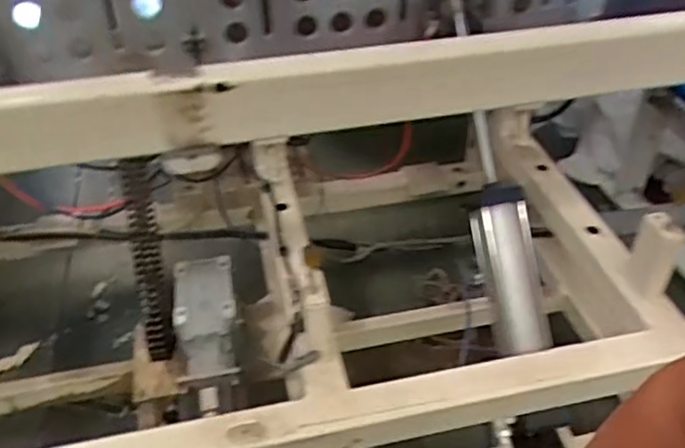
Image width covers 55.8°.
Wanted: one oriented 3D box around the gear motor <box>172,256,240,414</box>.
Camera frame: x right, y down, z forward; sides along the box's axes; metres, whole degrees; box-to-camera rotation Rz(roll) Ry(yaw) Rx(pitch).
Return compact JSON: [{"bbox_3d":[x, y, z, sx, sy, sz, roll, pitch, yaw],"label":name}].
[{"bbox_3d":[-0.322,0.236,1.509,0.150,0.123,0.473,-13,43,-5],"label":"gear motor"}]

